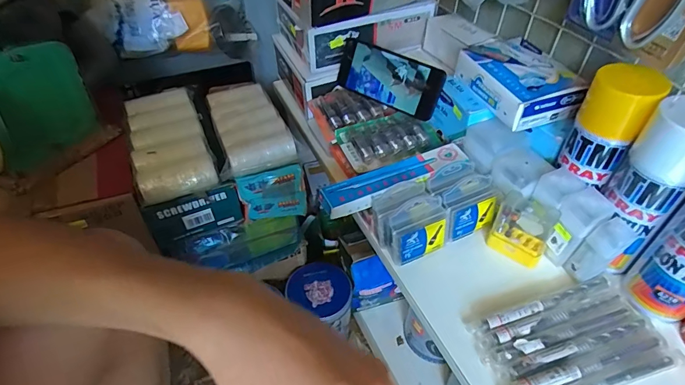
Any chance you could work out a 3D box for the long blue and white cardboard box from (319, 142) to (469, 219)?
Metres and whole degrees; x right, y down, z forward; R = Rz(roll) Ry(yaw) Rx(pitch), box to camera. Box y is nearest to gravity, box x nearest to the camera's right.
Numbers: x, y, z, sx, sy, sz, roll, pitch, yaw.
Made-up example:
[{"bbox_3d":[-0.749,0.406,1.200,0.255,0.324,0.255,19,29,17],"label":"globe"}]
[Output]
[{"bbox_3d":[0.069,-0.019,0.525,0.206,0.028,0.040,-18,47,-21],"label":"long blue and white cardboard box"}]

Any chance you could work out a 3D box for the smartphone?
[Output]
[{"bbox_3d":[0.068,-0.169,0.602,0.164,0.076,0.016,26,25,20],"label":"smartphone"}]

